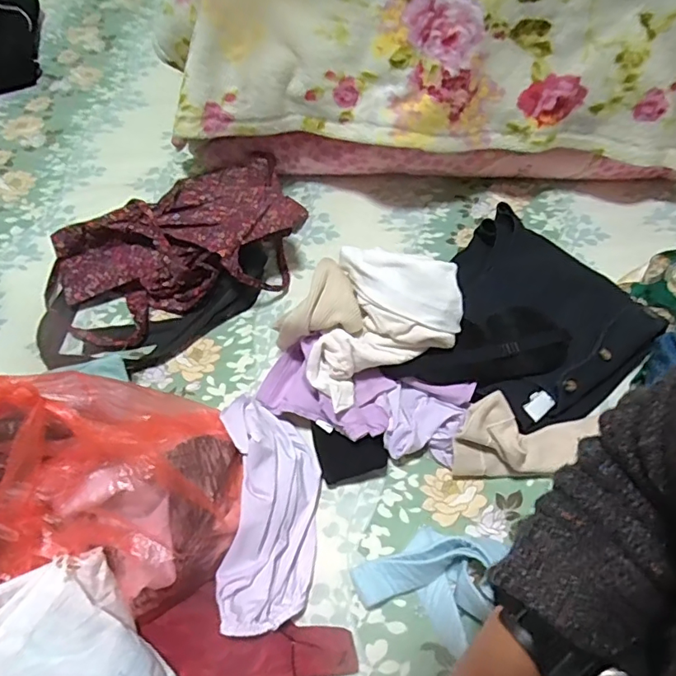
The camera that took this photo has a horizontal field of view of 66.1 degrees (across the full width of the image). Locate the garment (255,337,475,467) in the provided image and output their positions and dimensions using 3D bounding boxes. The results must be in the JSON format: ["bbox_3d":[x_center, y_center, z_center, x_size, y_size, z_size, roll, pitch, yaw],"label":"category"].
[{"bbox_3d":[0.024,0.073,0.577,0.230,0.075,0.090,13,60,8],"label":"garment"}]

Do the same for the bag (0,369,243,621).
[{"bbox_3d":[-0.203,0.125,0.450,0.208,0.157,0.186,-6,57,-4],"label":"bag"}]

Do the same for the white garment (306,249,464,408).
[{"bbox_3d":[0.050,-0.003,0.541,0.140,0.094,0.145,15,58,10],"label":"white garment"}]

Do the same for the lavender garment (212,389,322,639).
[{"bbox_3d":[-0.066,0.164,0.518,0.094,0.075,0.224,-4,59,-2],"label":"lavender garment"}]

